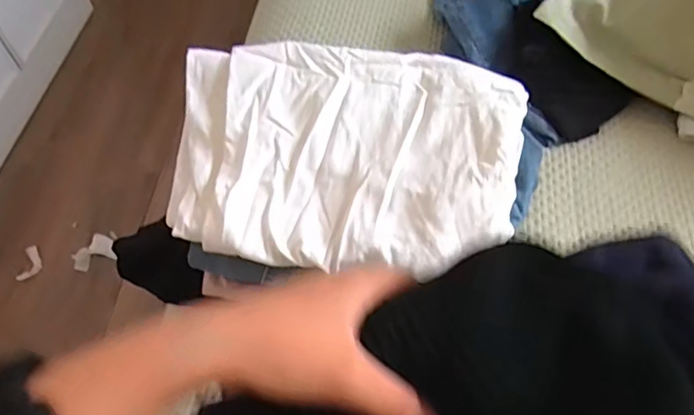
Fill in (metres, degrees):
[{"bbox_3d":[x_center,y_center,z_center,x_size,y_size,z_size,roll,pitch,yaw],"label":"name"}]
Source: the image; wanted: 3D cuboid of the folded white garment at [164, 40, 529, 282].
[{"bbox_3d":[-0.002,-0.047,0.498,0.307,0.040,0.222,4,71,5],"label":"folded white garment"}]

